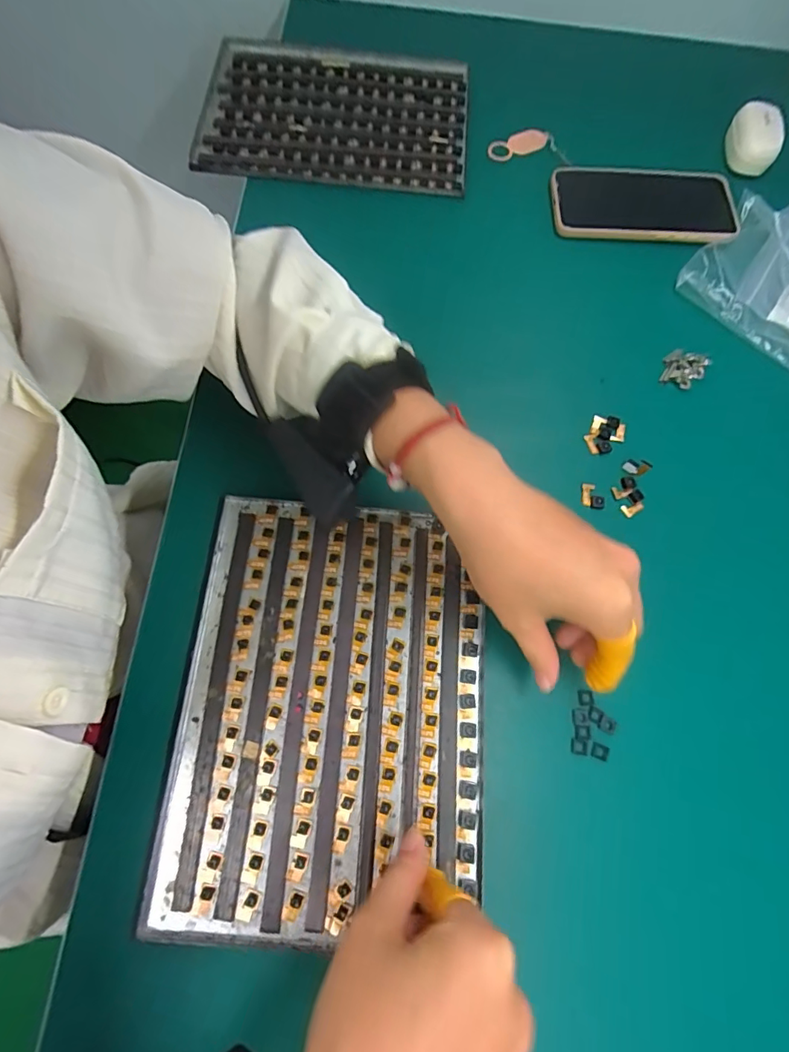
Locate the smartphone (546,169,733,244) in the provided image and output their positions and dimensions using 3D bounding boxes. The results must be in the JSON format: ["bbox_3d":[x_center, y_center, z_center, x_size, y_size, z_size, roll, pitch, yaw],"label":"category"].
[{"bbox_3d":[0.226,-0.295,0.437,0.162,0.012,0.084,3,71,-1],"label":"smartphone"}]

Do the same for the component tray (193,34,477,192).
[{"bbox_3d":[-0.055,-0.392,0.461,0.246,0.015,0.180,6,71,0],"label":"component tray"}]

